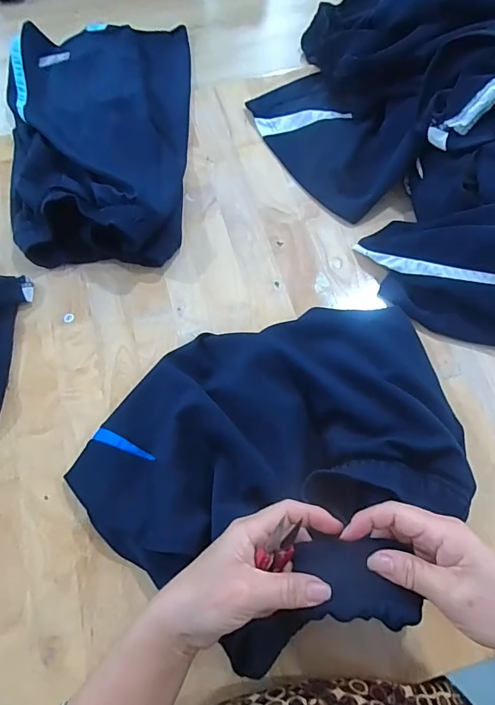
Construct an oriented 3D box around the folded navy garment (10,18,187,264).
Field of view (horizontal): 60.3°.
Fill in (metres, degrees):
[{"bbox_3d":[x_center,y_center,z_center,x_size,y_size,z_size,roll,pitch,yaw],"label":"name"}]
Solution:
[{"bbox_3d":[-0.227,-0.336,0.618,0.273,0.069,0.495,-5,66,1],"label":"folded navy garment"}]

